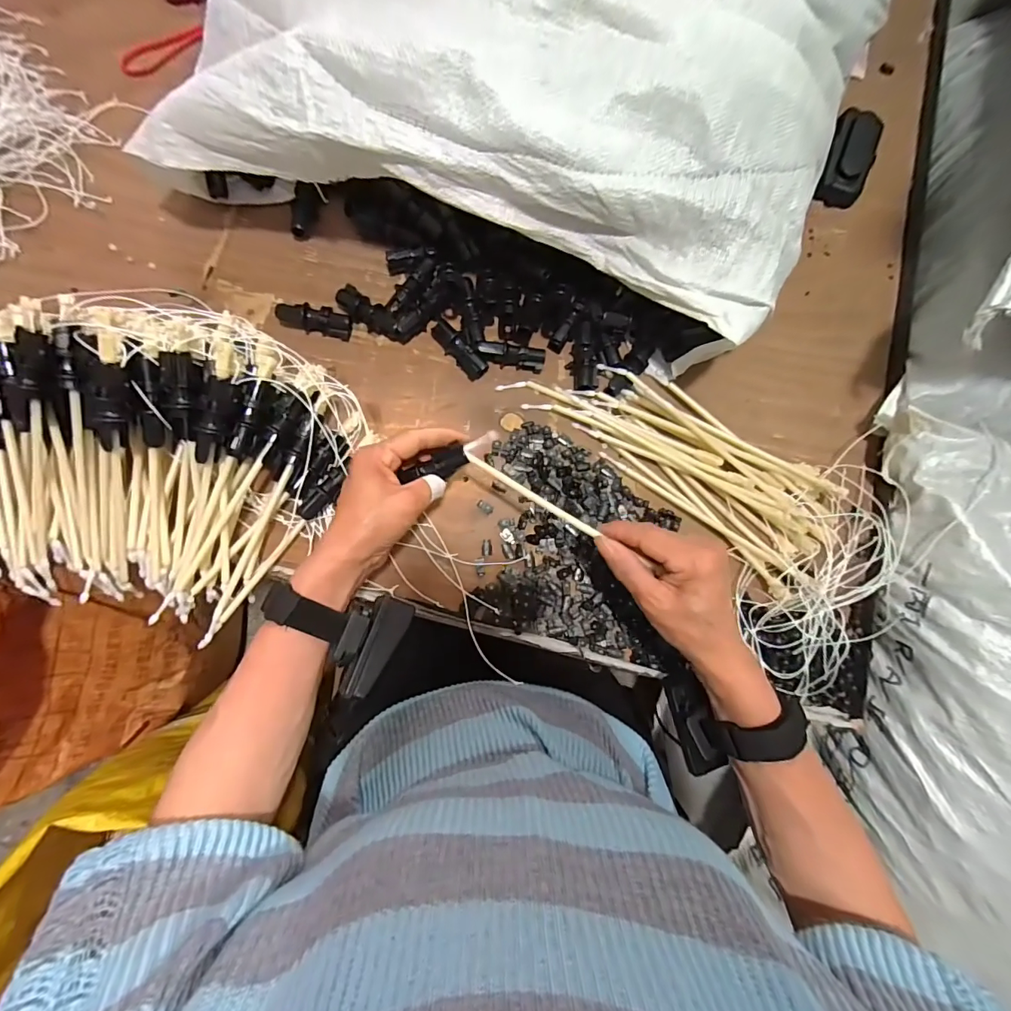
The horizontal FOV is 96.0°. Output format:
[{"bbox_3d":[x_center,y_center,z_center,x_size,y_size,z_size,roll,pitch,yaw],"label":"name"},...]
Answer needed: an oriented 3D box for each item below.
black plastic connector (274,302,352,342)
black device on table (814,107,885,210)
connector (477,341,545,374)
[{"bbox_3d":[-0.180,-0.176,0.430,0.065,0.021,0.022,13,82,-2],"label":"black plastic connector"},{"bbox_3d":[0.373,-0.378,0.492,0.049,0.021,0.102,19,82,-2],"label":"black device on table"},{"bbox_3d":[0.006,-0.147,0.440,0.064,0.018,0.019,10,82,-3],"label":"connector"}]

